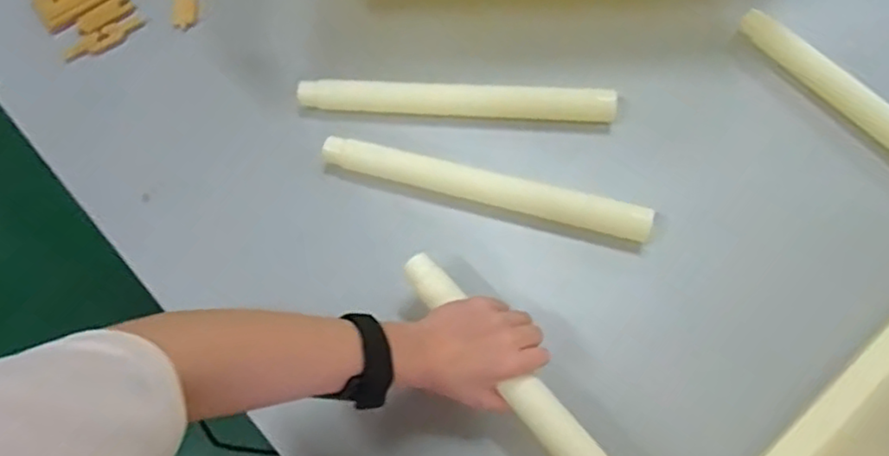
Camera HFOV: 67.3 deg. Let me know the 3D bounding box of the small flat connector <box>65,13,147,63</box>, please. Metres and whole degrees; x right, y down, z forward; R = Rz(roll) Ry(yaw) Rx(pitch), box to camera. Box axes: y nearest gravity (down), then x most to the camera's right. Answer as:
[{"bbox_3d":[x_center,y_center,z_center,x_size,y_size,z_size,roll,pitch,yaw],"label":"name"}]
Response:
[{"bbox_3d":[-0.373,-0.209,0.734,0.092,0.011,0.025,-30,68,-11],"label":"small flat connector"}]

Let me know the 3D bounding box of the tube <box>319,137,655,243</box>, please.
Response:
[{"bbox_3d":[0.037,-0.039,0.627,0.307,0.028,0.027,15,67,9],"label":"tube"}]

